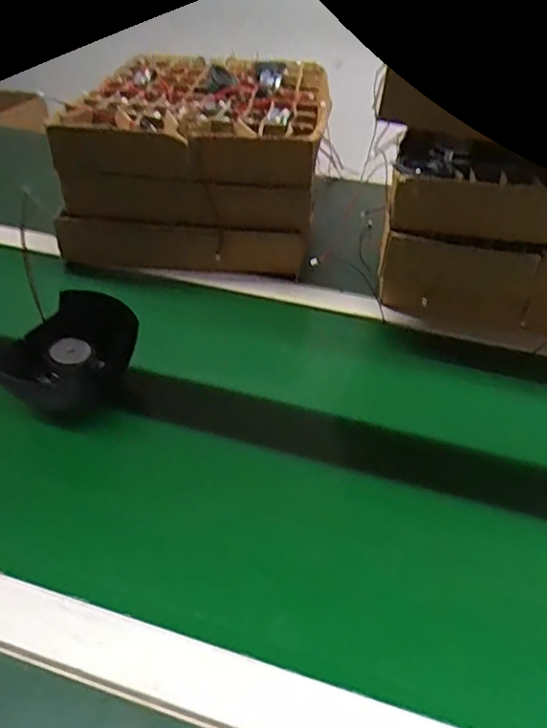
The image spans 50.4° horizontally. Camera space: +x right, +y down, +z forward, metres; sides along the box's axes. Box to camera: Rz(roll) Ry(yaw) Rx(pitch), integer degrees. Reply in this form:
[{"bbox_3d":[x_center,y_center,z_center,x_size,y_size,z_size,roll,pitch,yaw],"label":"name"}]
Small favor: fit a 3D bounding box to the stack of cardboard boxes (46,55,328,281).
[{"bbox_3d":[-0.090,-0.310,0.837,0.311,0.185,0.393,7,38,4],"label":"stack of cardboard boxes"}]

